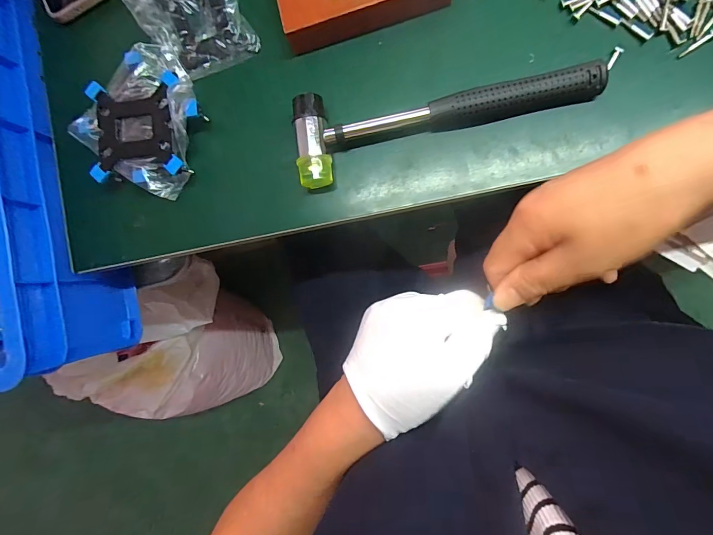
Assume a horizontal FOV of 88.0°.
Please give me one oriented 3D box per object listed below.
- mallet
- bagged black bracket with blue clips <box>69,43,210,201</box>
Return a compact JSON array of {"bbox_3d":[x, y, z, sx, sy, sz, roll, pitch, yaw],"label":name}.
[{"bbox_3d":[0.068,-0.121,0.298,0.238,0.023,0.072,-8,90,9],"label":"mallet"},{"bbox_3d":[-0.193,-0.135,0.326,0.105,0.034,0.124,17,94,8],"label":"bagged black bracket with blue clips"}]

